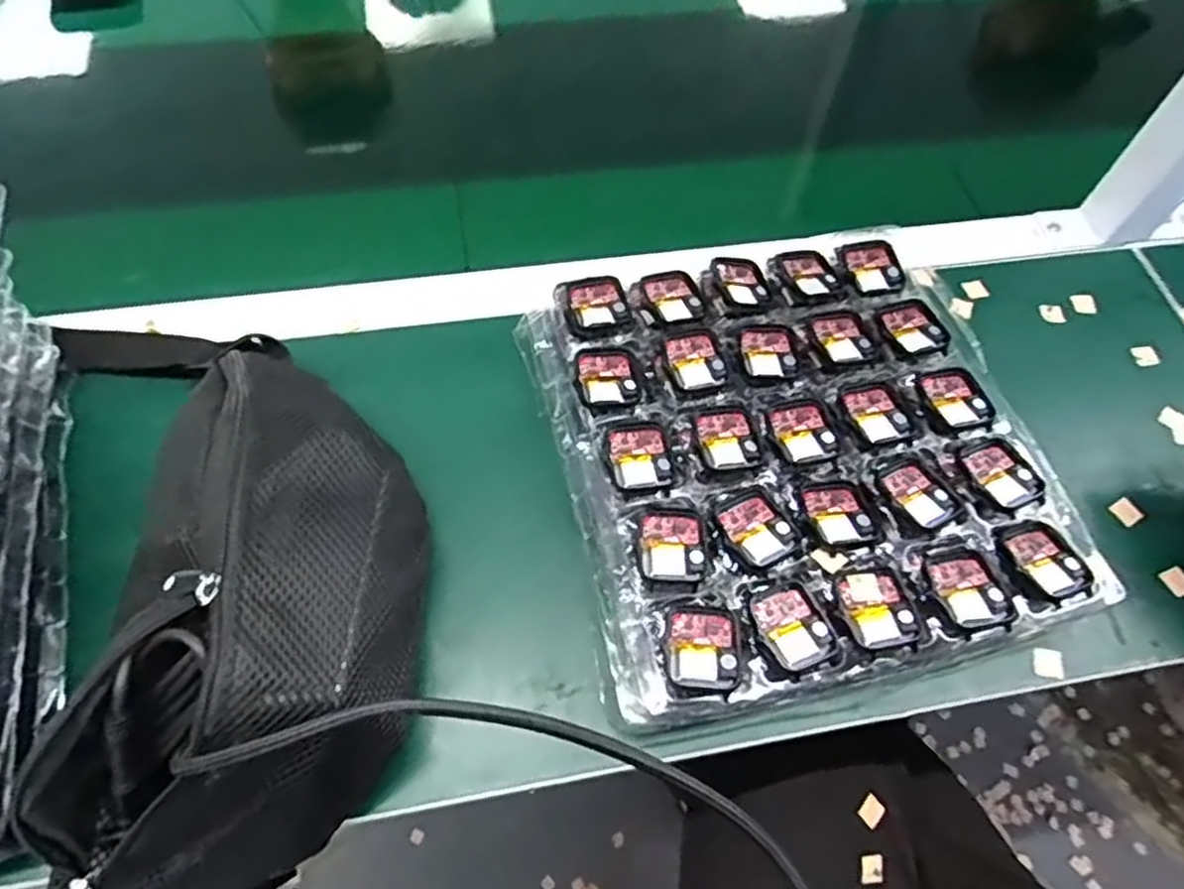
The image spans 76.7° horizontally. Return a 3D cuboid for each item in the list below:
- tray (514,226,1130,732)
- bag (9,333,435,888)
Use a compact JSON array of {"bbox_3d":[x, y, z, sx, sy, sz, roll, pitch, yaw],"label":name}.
[{"bbox_3d":[0.124,-0.001,0.458,0.285,0.048,0.280,-11,62,-10],"label":"tray"},{"bbox_3d":[-0.153,0.089,0.353,0.134,0.104,0.265,10,60,2],"label":"bag"}]

